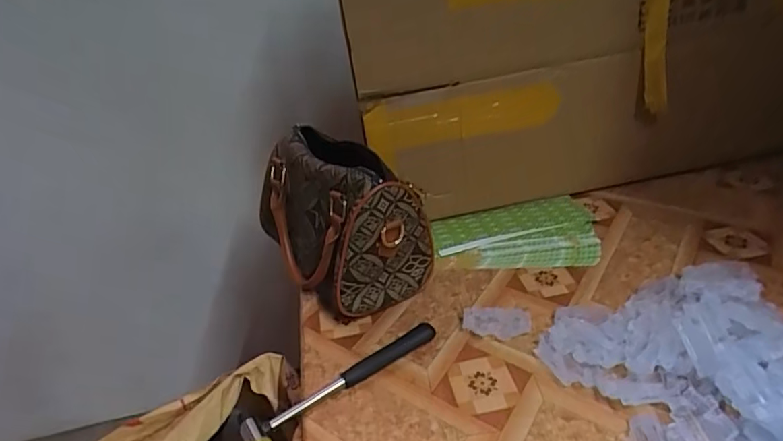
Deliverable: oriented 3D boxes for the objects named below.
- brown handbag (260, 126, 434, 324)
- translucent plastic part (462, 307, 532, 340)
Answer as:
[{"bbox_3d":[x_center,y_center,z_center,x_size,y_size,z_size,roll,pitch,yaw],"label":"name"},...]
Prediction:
[{"bbox_3d":[-0.067,-0.001,0.646,0.125,0.163,0.220,-27,34,-32],"label":"brown handbag"},{"bbox_3d":[0.111,0.107,0.565,0.069,0.007,0.041,-1,29,13],"label":"translucent plastic part"}]

